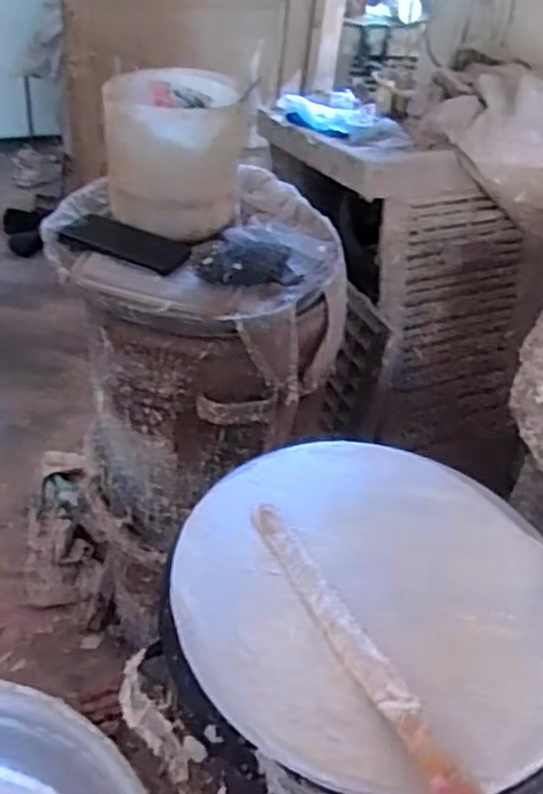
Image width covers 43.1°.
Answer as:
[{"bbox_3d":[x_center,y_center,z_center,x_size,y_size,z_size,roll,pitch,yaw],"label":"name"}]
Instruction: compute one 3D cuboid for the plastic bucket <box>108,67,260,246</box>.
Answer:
[{"bbox_3d":[-0.130,-0.343,0.958,0.170,0.176,0.181,13,40,7],"label":"plastic bucket"}]

